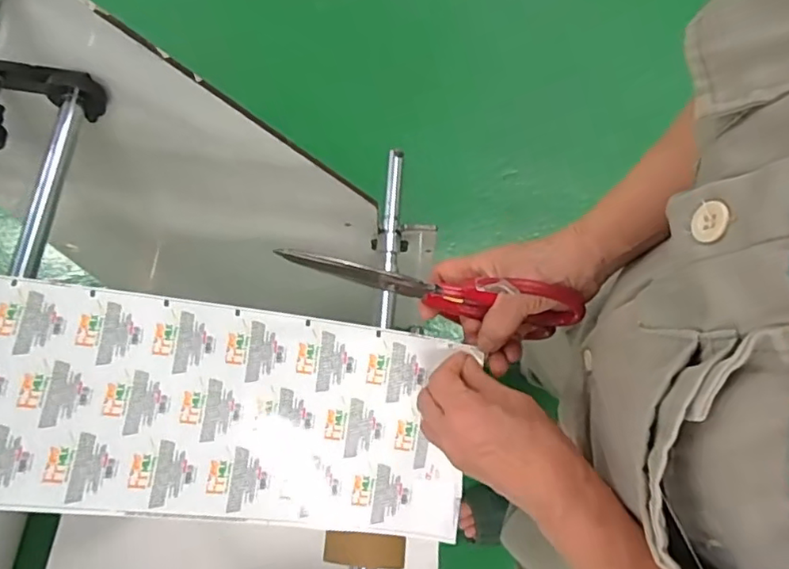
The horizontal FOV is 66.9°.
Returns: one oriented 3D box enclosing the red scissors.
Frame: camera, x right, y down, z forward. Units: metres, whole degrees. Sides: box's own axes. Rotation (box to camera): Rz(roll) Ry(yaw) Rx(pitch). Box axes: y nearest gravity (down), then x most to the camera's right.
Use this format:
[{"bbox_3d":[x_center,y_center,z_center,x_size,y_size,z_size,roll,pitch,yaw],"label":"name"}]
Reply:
[{"bbox_3d":[0.026,0.005,0.449,0.222,0.081,0.010,13,69,-6],"label":"red scissors"}]

